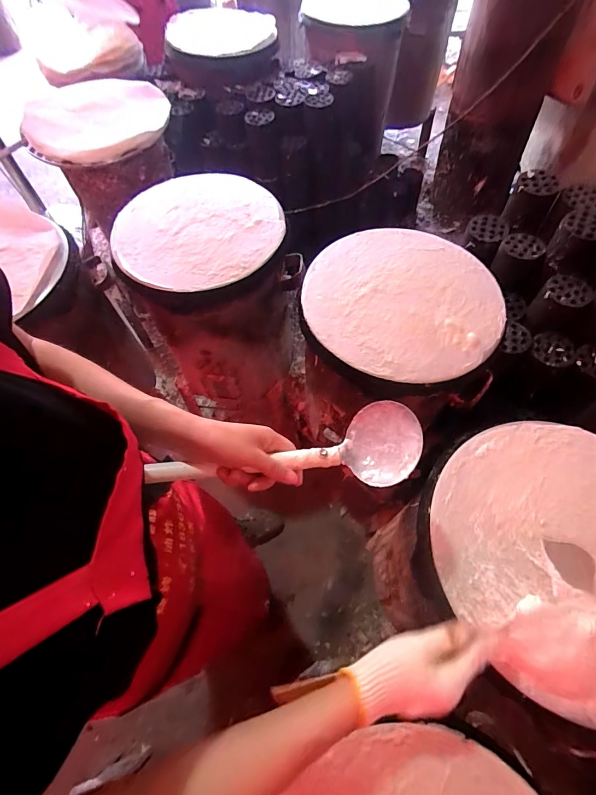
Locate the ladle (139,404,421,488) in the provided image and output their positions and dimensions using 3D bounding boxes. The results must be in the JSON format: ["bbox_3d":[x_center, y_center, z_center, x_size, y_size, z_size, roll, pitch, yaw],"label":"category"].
[{"bbox_3d":[-0.015,0.064,0.411,0.292,0.053,0.091,-6,63,-6],"label":"ladle"}]

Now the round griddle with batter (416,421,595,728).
[{"bbox_3d":[0.362,0.206,0.503,0.370,0.029,0.358,-1,63,1],"label":"round griddle with batter"}]

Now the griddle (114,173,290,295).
[{"bbox_3d":[-0.219,-0.377,0.818,0.360,0.023,0.344,-1,63,1],"label":"griddle"}]

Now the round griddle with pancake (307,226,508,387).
[{"bbox_3d":[0.205,-0.198,0.712,0.358,0.020,0.382,-1,63,1],"label":"round griddle with pancake"}]

